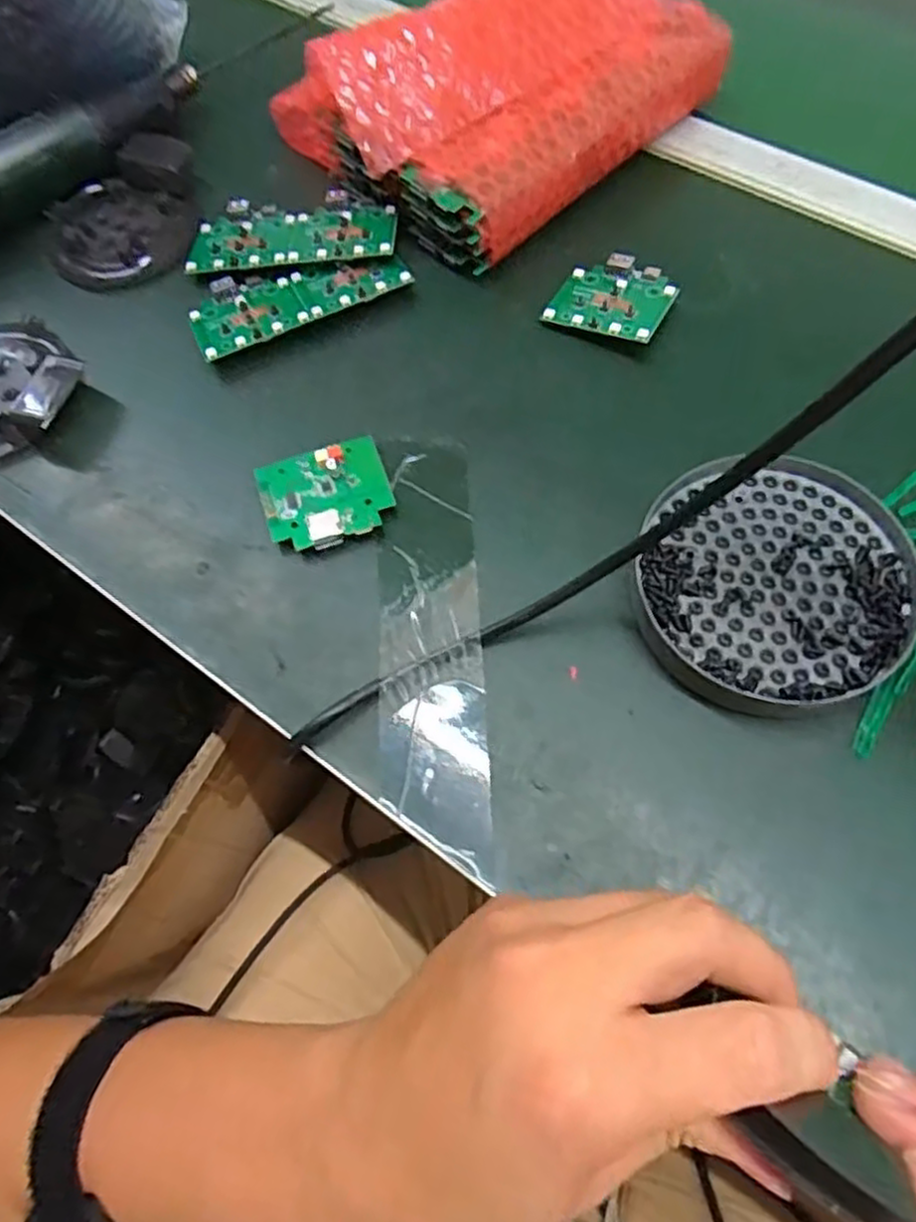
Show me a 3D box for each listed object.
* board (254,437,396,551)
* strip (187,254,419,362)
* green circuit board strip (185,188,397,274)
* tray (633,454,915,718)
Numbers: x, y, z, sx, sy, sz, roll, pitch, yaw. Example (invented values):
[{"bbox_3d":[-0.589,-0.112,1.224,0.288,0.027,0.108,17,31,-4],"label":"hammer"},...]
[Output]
[{"bbox_3d":[-0.063,-0.055,0.353,0.059,0.013,0.052,-19,66,-5],"label":"board"},{"bbox_3d":[-0.087,-0.173,0.401,0.114,0.005,0.052,-24,60,-7],"label":"strip"},{"bbox_3d":[-0.093,-0.214,0.420,0.115,0.014,0.054,1,66,4],"label":"green circuit board strip"},{"bbox_3d":[0.135,-0.013,0.317,0.111,0.016,0.118,-1,66,3],"label":"tray"}]

